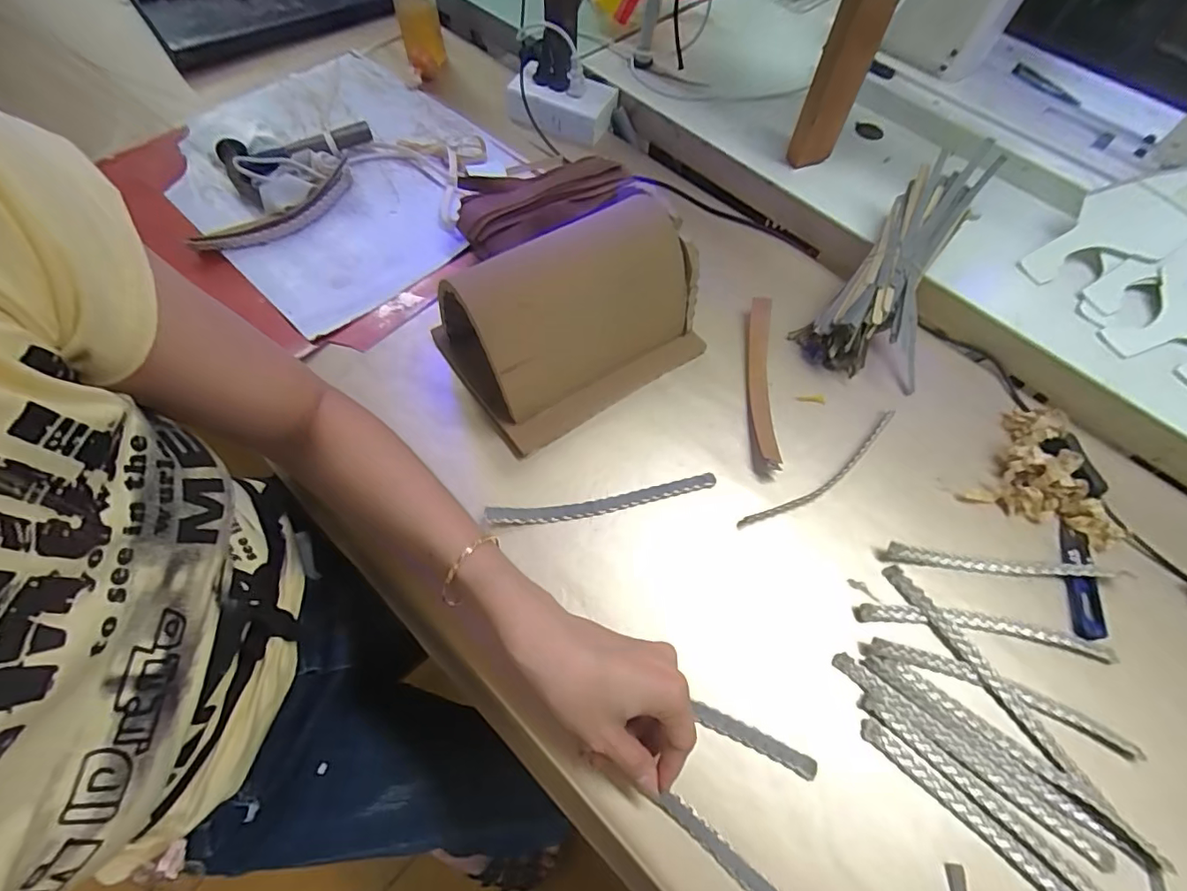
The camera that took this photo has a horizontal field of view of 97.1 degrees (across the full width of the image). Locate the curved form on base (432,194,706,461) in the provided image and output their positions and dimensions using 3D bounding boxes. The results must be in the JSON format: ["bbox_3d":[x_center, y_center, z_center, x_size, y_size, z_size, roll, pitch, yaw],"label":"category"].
[{"bbox_3d":[-0.015,-0.112,0.452,0.210,0.110,0.134,-30,68,-16],"label":"curved form on base"}]

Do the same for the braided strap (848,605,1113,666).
[{"bbox_3d":[0.294,0.136,0.393,0.189,0.006,0.020,9,63,2],"label":"braided strap"}]

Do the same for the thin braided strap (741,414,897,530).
[{"bbox_3d":[0.201,0.023,0.448,0.187,0.007,0.022,-32,68,-17],"label":"thin braided strap"}]

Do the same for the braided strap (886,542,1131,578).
[{"bbox_3d":[0.324,0.092,0.414,0.183,0.012,0.015,5,63,0],"label":"braided strap"}]

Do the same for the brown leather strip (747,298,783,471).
[{"bbox_3d":[0.156,-0.057,0.480,0.022,0.025,0.179,6,63,1],"label":"brown leather strip"}]

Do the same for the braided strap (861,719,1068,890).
[{"bbox_3d":[0.257,0.252,0.333,0.191,0.005,0.013,41,69,17],"label":"braided strap"}]

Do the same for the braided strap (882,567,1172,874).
[{"bbox_3d":[0.293,0.179,0.369,0.019,0.006,0.220,-28,67,-15],"label":"braided strap"}]

